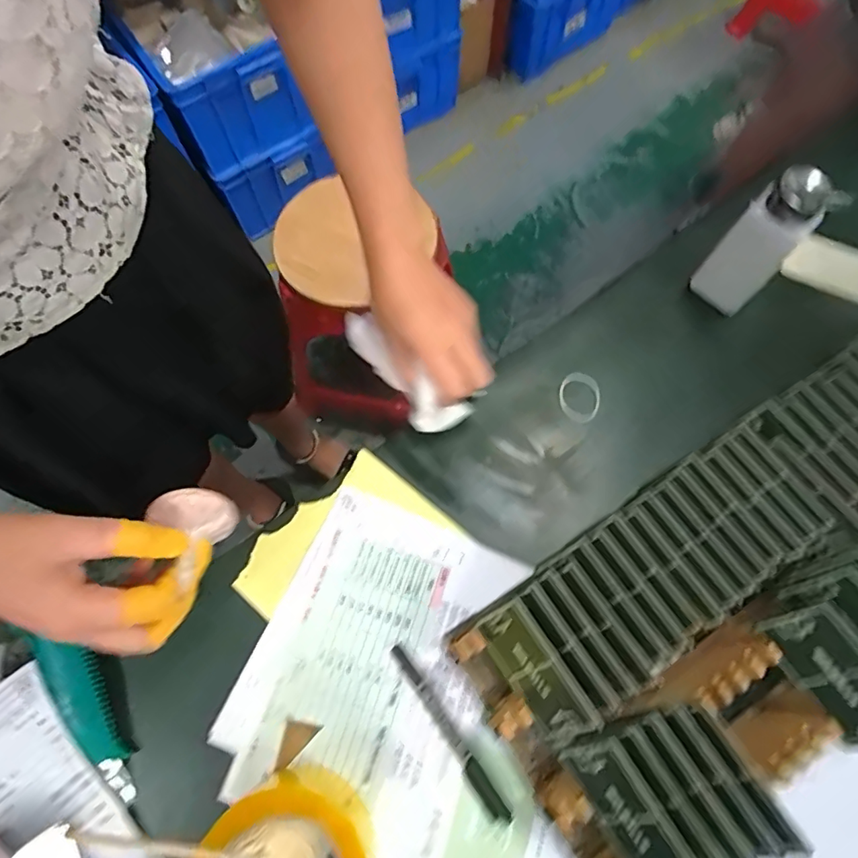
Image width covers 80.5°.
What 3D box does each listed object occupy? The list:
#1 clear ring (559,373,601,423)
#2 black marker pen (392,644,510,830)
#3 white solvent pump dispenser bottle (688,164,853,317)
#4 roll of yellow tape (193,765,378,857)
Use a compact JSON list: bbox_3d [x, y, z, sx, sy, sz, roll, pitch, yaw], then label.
[{"bbox_3d":[0.140,-0.029,0.470,0.038,0.005,0.048,3,71,3],"label":"clear ring"},{"bbox_3d":[0.013,0.222,0.373,0.014,0.009,0.136,-35,73,-10],"label":"black marker pen"},{"bbox_3d":[0.290,-0.163,0.445,0.051,0.127,0.055,-43,75,-13],"label":"white solvent pump dispenser bottle"},{"bbox_3d":[-0.088,0.284,0.322,0.102,0.062,0.107,0,70,1],"label":"roll of yellow tape"}]

